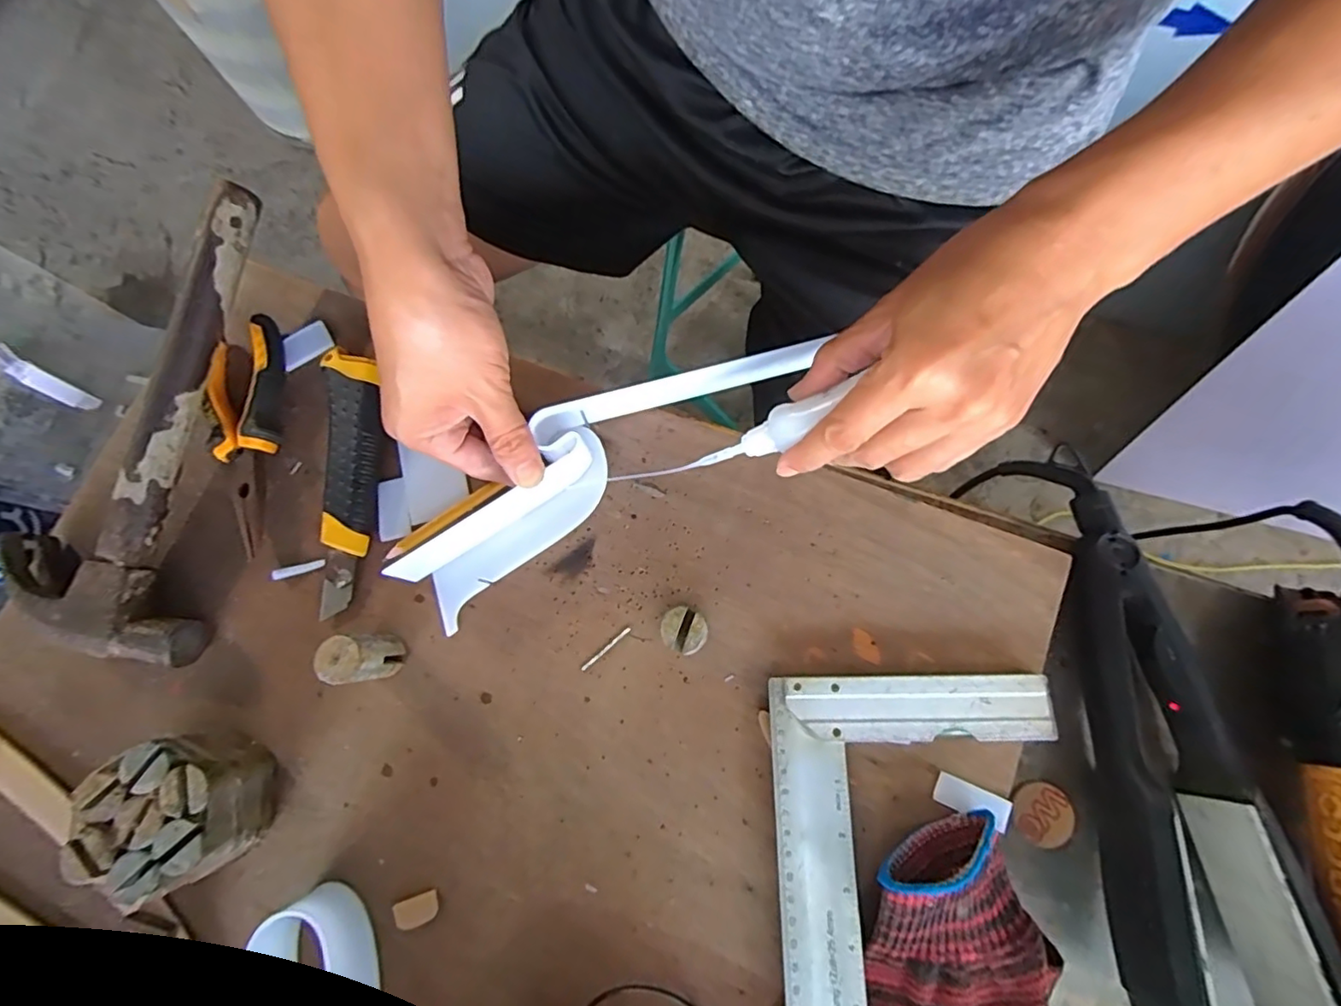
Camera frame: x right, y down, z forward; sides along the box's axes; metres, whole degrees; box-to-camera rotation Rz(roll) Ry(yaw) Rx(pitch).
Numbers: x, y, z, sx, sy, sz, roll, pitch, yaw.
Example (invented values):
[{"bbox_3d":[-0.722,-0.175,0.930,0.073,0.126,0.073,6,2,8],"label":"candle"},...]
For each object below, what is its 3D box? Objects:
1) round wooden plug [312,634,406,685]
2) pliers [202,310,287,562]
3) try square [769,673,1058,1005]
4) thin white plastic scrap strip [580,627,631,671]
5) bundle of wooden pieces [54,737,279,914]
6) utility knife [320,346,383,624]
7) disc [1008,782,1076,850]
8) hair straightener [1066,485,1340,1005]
[{"bbox_3d":[-0.171,0.086,0.329,0.024,0.053,0.024,0,78,1],"label":"round wooden plug"},{"bbox_3d":[-0.270,-0.045,0.379,0.048,0.021,0.149,-14,74,-2],"label":"pliers"},{"bbox_3d":[0.130,0.221,0.305,0.145,0.021,0.255,-1,74,2],"label":"try square"},{"bbox_3d":[-0.039,0.087,0.350,0.036,0.004,0.004,-40,77,-9],"label":"thin white plastic scrap strip"},{"bbox_3d":[-0.261,0.164,0.315,0.070,0.052,0.070,0,74,2],"label":"bundle of wooden pieces"},{"bbox_3d":[-0.200,-0.015,0.371,0.034,0.019,0.161,-4,74,1],"label":"utility knife"},{"bbox_3d":[0.210,0.176,0.333,0.033,0.004,0.033,0,74,2],"label":"disc"},{"bbox_3d":[0.259,0.121,0.312,0.071,0.050,0.266,-4,76,2],"label":"hair straightener"}]

